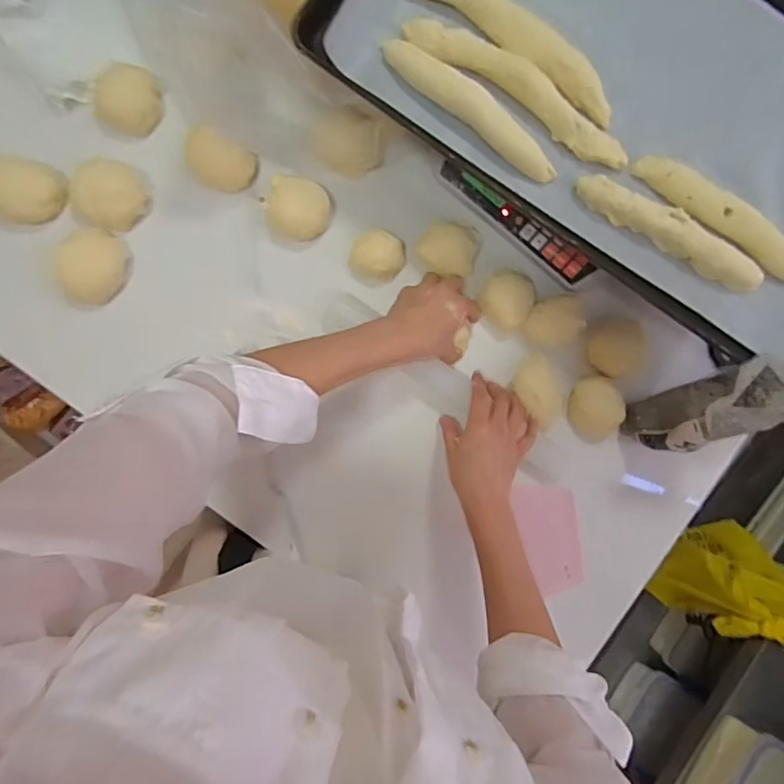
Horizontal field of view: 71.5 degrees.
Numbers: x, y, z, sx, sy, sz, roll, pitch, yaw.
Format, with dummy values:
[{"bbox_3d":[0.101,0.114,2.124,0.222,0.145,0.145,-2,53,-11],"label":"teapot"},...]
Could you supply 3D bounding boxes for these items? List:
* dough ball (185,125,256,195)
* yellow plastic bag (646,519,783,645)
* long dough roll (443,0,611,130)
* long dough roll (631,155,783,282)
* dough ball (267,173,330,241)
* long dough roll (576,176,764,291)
[{"bbox_3d":[-0.182,-0.243,0.569,0.071,0.032,0.055,33,85,-5],"label":"dough ball"},{"bbox_3d":[0.716,0.388,1.183,0.141,0.366,0.232,43,84,-5],"label":"yellow plastic bag"},{"bbox_3d":[0.115,-0.331,0.508,0.228,0.023,0.031,34,85,-5],"label":"long dough roll"},{"bbox_3d":[0.322,-0.168,0.527,0.199,0.022,0.028,31,85,-6],"label":"long dough roll"},{"bbox_3d":[-0.100,-0.190,0.572,0.068,0.039,0.059,13,87,-7],"label":"dough ball"},{"bbox_3d":[0.271,-0.154,0.520,0.199,0.027,0.033,29,86,-6],"label":"long dough roll"}]

